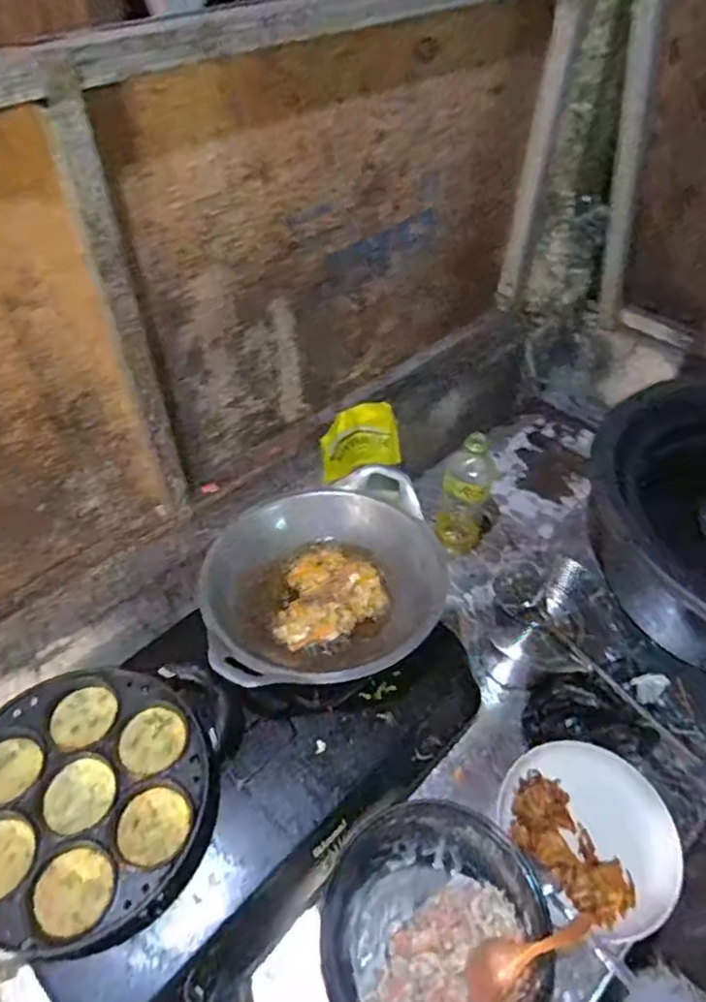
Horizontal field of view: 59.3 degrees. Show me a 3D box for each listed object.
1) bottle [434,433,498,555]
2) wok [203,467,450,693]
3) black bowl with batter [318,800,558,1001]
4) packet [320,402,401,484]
[{"bbox_3d":[0.185,-0.012,1.024,0.076,0.236,0.092,8,50,8],"label":"bottle"},{"bbox_3d":[-0.039,0.101,0.818,0.310,0.107,0.273,-17,51,-13],"label":"wok"},{"bbox_3d":[0.089,0.473,0.684,0.219,0.129,0.233,0,49,0],"label":"black bowl with batter"},{"bbox_3d":[0.014,-0.102,1.057,0.139,0.117,0.032,-14,25,-10],"label":"packet"}]

